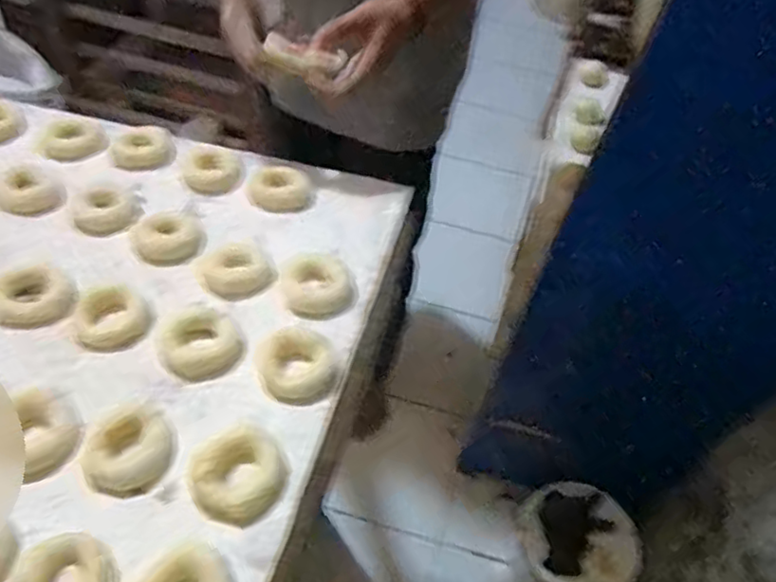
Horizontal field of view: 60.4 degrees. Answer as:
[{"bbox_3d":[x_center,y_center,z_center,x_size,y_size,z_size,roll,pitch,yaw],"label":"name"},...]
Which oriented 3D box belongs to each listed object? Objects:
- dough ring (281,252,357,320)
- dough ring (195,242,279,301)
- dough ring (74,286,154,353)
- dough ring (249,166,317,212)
[{"bbox_3d":[-0.069,-0.006,0.673,0.070,0.024,0.066,3,51,-4],"label":"dough ring"},{"bbox_3d":[-0.155,-0.022,0.680,0.075,0.021,0.062,-10,53,-14],"label":"dough ring"},{"bbox_3d":[-0.259,0.026,0.631,0.064,0.017,0.067,3,51,-4],"label":"dough ring"},{"bbox_3d":[-0.124,-0.117,0.775,0.075,0.016,0.075,12,54,-17],"label":"dough ring"}]

